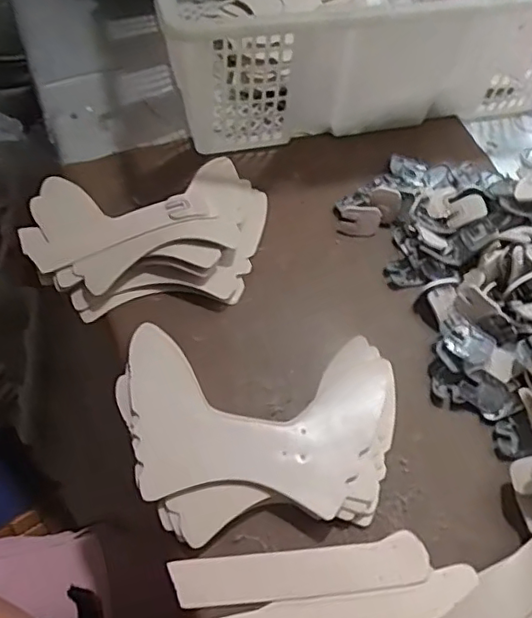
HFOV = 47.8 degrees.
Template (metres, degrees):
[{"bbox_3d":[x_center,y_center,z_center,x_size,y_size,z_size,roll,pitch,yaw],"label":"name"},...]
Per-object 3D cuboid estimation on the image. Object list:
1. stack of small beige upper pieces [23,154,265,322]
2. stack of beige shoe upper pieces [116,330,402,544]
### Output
[{"bbox_3d":[-0.116,-0.081,0.588,0.239,0.041,0.179,-10,58,-10],"label":"stack of small beige upper pieces"},{"bbox_3d":[-0.007,0.093,0.490,0.219,0.018,0.171,3,57,-2],"label":"stack of beige shoe upper pieces"}]

